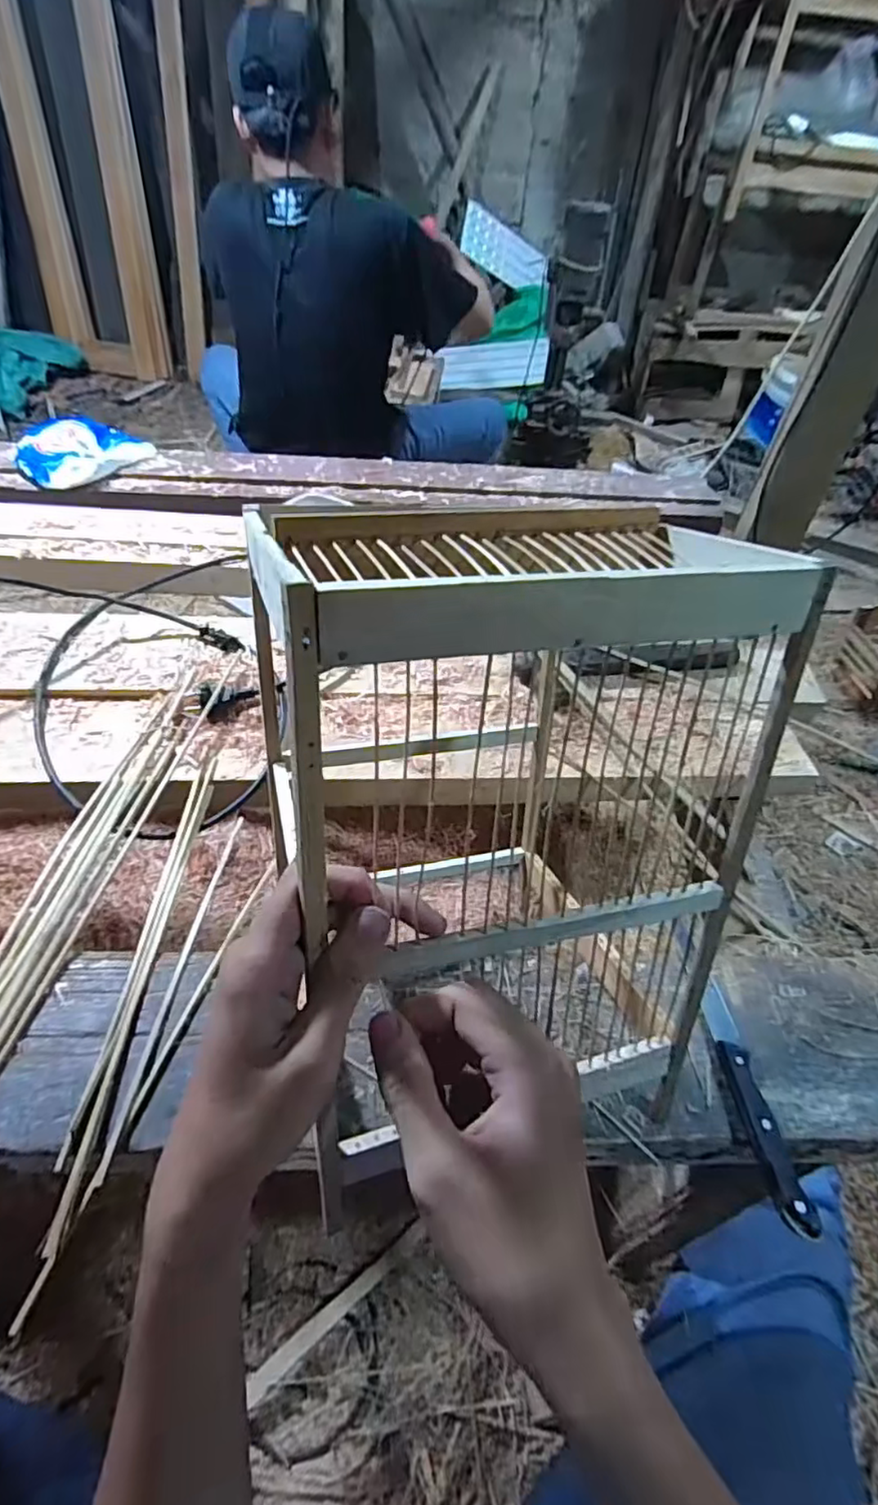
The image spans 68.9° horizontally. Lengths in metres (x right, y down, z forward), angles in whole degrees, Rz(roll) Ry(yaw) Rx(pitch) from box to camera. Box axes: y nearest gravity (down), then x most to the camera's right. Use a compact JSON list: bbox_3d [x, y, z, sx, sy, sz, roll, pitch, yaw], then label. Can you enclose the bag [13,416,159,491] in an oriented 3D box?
[{"bbox_3d":[-0.543,-0.459,0.968,0.149,0.044,0.175,29,50,20],"label":"bag"}]

